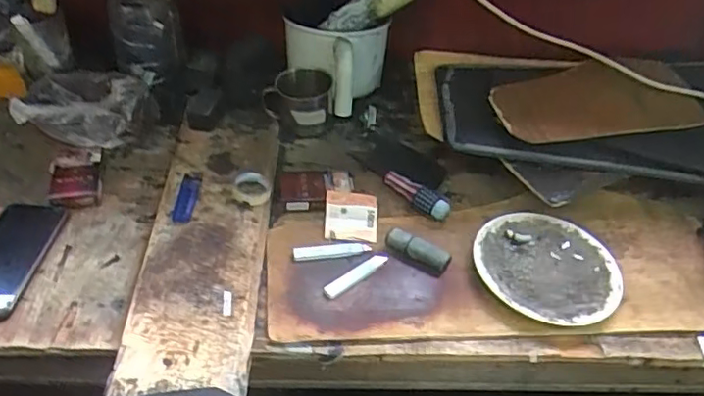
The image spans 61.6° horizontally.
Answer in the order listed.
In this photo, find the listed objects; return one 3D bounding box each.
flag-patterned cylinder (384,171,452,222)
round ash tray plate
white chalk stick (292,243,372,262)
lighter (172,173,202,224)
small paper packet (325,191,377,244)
[{"bbox_3d":[0.083,-0.006,0.786,0.102,0.024,0.028,34,50,27],"label":"flag-patterned cylinder"},{"bbox_3d":[0.238,0.082,0.720,0.161,0.017,0.169,3,43,-3],"label":"round ash tray plate"},{"bbox_3d":[-0.024,0.063,0.716,0.094,0.013,0.017,-5,44,-11],"label":"white chalk stick"},{"bbox_3d":[-0.206,-0.003,0.740,0.025,0.015,0.083,5,43,-1],"label":"lighter"},{"bbox_3d":[-0.001,0.024,0.751,0.066,0.013,0.065,5,76,0],"label":"small paper packet"}]

